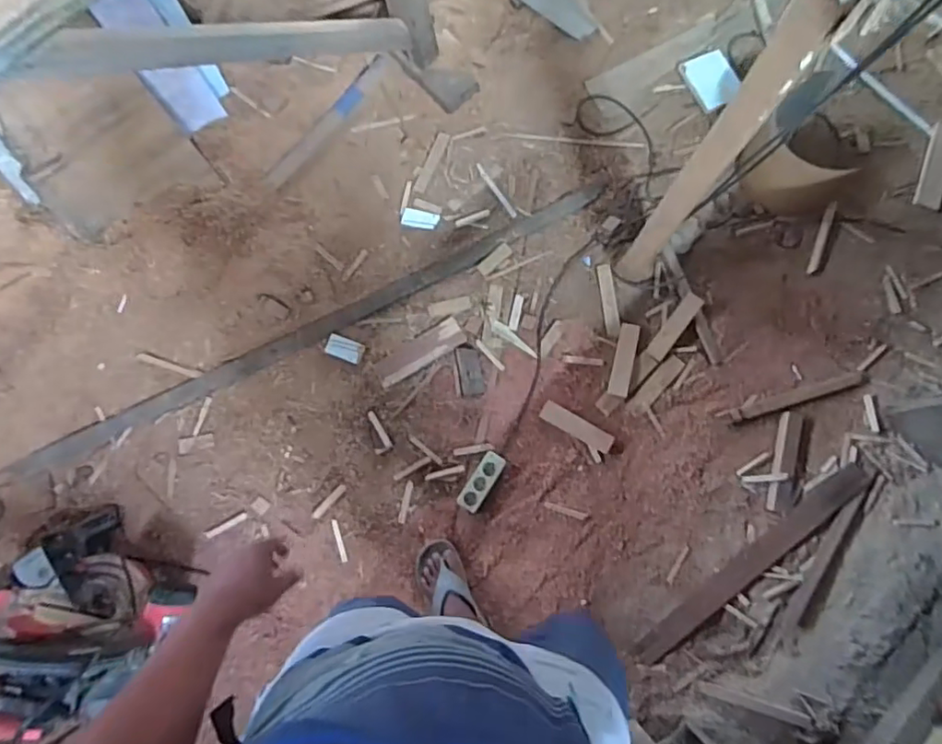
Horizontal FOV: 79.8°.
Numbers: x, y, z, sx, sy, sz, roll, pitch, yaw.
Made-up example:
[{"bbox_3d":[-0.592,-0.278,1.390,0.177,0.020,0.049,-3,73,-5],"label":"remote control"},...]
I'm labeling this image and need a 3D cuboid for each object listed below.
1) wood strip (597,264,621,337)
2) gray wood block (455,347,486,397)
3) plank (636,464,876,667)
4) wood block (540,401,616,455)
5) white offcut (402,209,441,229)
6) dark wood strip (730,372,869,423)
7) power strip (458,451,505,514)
[{"bbox_3d":[0.384,-0.200,1.557,0.038,0.015,0.201,-8,80,-1],"label":"wood strip"},{"bbox_3d":[-0.004,-0.002,1.574,0.067,0.008,0.138,-9,80,-1],"label":"gray wood block"},{"bbox_3d":[0.738,0.493,1.447,0.758,0.017,0.082,-37,82,-6],"label":"plank"},{"bbox_3d":[0.285,0.146,1.510,0.203,0.024,0.053,30,82,5],"label":"wood block"},{"bbox_3d":[-0.150,-0.450,1.656,0.107,0.005,0.051,10,80,2],"label":"white offcut"},{"bbox_3d":[0.886,0.063,1.509,0.385,0.027,0.040,-16,81,-3],"label":"dark wood strip"},{"bbox_3d":[0.028,0.288,1.477,0.061,0.039,0.161,32,79,6],"label":"power strip"}]

